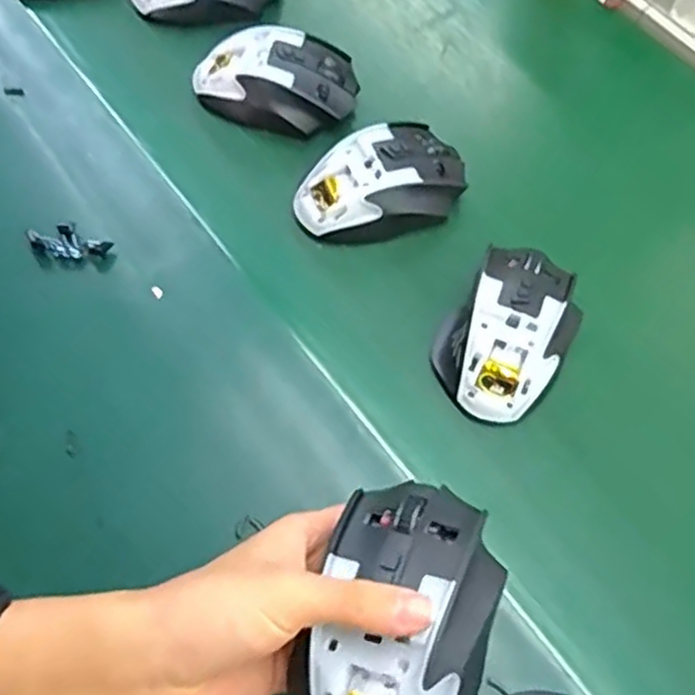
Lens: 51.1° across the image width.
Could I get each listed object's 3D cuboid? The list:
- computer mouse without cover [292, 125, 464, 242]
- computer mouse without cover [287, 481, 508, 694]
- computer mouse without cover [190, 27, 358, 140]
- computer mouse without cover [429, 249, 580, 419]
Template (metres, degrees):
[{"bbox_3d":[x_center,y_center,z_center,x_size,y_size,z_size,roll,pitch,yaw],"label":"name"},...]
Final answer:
[{"bbox_3d":[0.020,-0.112,0.487,0.116,0.041,0.078,-24,67,-15],"label":"computer mouse without cover"},{"bbox_3d":[0.020,0.108,0.285,0.068,0.031,0.115,20,64,7],"label":"computer mouse without cover"},{"bbox_3d":[-0.053,-0.190,0.524,0.118,0.041,0.071,6,63,0],"label":"computer mouse without cover"},{"bbox_3d":[0.097,-0.011,0.435,0.069,0.032,0.104,30,65,12],"label":"computer mouse without cover"}]

